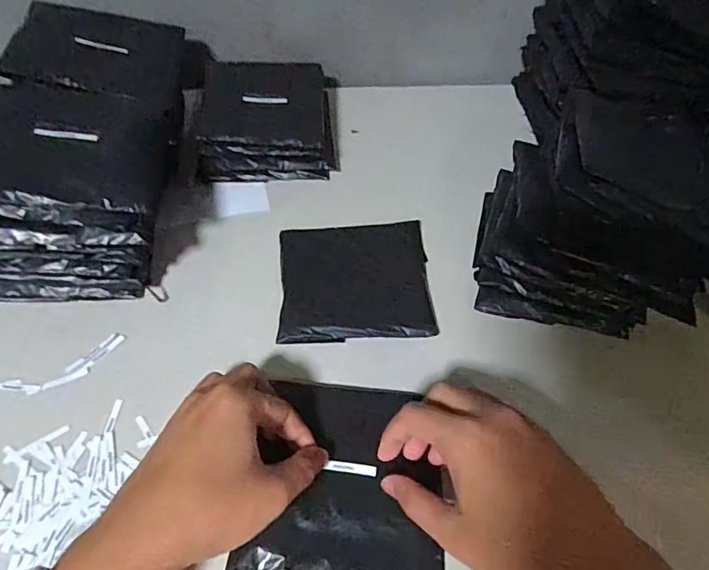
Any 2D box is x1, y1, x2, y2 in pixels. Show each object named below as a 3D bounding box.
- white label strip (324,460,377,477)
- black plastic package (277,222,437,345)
[{"bbox_3d":[-0.002,0.125,0.353,0.034,0.004,0.007,9,53,-2],"label":"white label strip"},{"bbox_3d":[0.001,-0.007,0.462,0.129,0.011,0.129,-2,53,-2],"label":"black plastic package"}]

